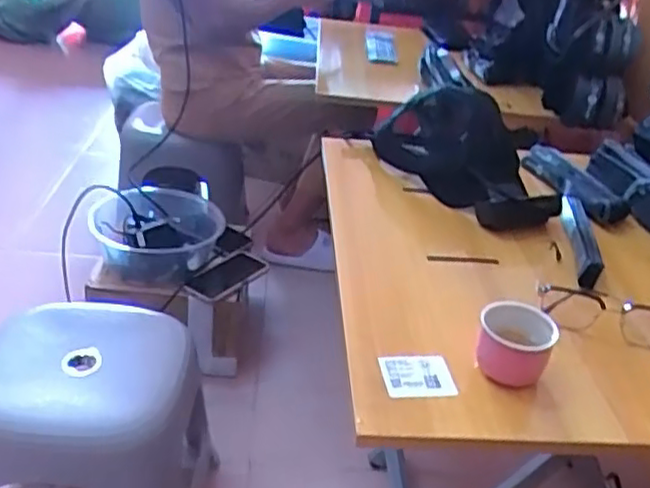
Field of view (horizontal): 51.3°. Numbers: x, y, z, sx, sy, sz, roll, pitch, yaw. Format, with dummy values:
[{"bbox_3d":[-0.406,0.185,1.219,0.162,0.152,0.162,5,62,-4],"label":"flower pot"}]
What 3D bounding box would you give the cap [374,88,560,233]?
[{"bbox_3d":[0.180,-0.104,0.883,0.174,0.134,0.243,-2,31,-12],"label":"cap"}]

